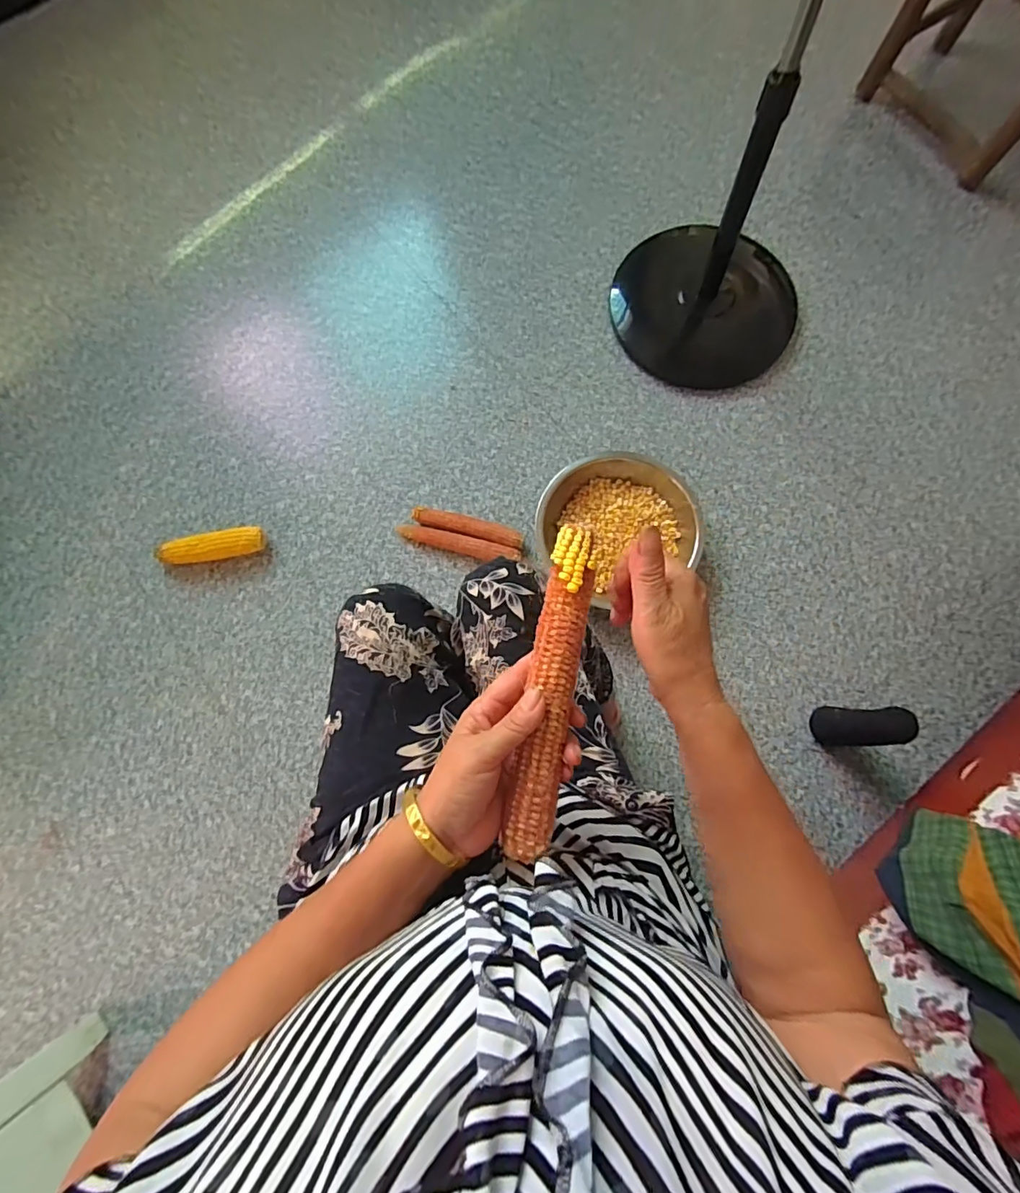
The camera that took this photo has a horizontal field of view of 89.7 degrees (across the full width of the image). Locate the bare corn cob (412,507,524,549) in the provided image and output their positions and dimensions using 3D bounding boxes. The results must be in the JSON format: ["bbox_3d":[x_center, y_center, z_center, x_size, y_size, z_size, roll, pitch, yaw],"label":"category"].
[{"bbox_3d":[-0.091,-0.129,0.935,0.183,0.037,0.037,15,77,4],"label":"bare corn cob"}]

